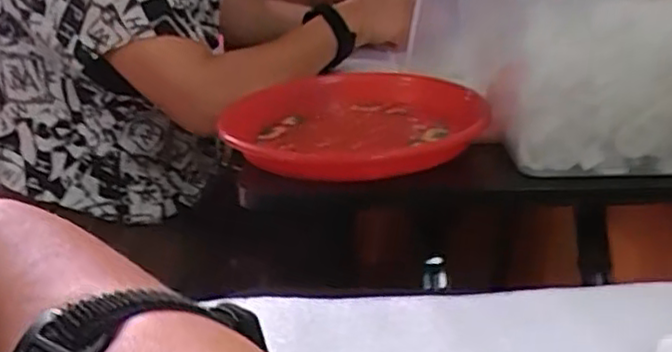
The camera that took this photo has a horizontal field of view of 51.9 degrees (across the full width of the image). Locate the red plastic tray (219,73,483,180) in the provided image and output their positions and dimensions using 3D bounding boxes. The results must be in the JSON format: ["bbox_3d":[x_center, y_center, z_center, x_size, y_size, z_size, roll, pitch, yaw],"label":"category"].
[{"bbox_3d":[0.014,-0.050,0.632,0.227,0.037,0.226,-11,23,-21],"label":"red plastic tray"}]

